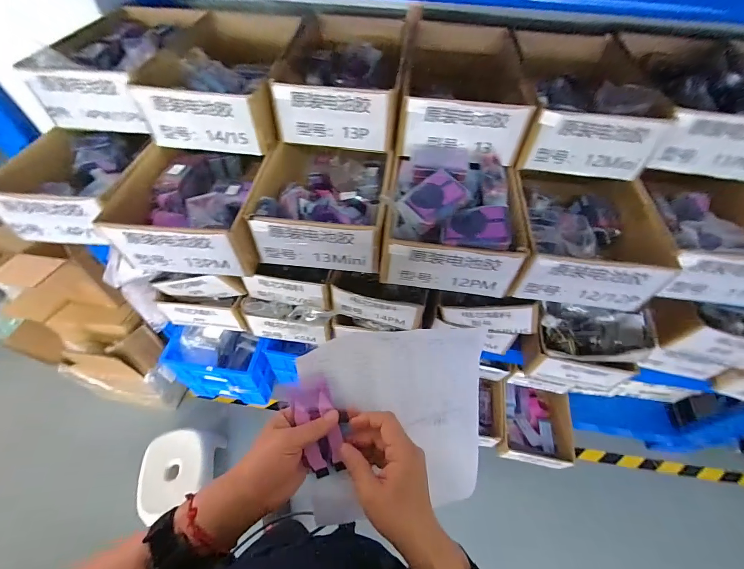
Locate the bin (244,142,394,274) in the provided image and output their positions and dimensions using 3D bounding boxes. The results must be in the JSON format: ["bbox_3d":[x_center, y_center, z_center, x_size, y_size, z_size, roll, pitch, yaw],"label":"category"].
[{"bbox_3d":[-0.080,-0.182,0.669,0.226,0.105,0.311,6,51,2],"label":"bin"}]

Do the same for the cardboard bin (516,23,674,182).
[{"bbox_3d":[0.394,-0.330,0.644,0.214,0.137,0.217,8,51,4],"label":"cardboard bin"}]

